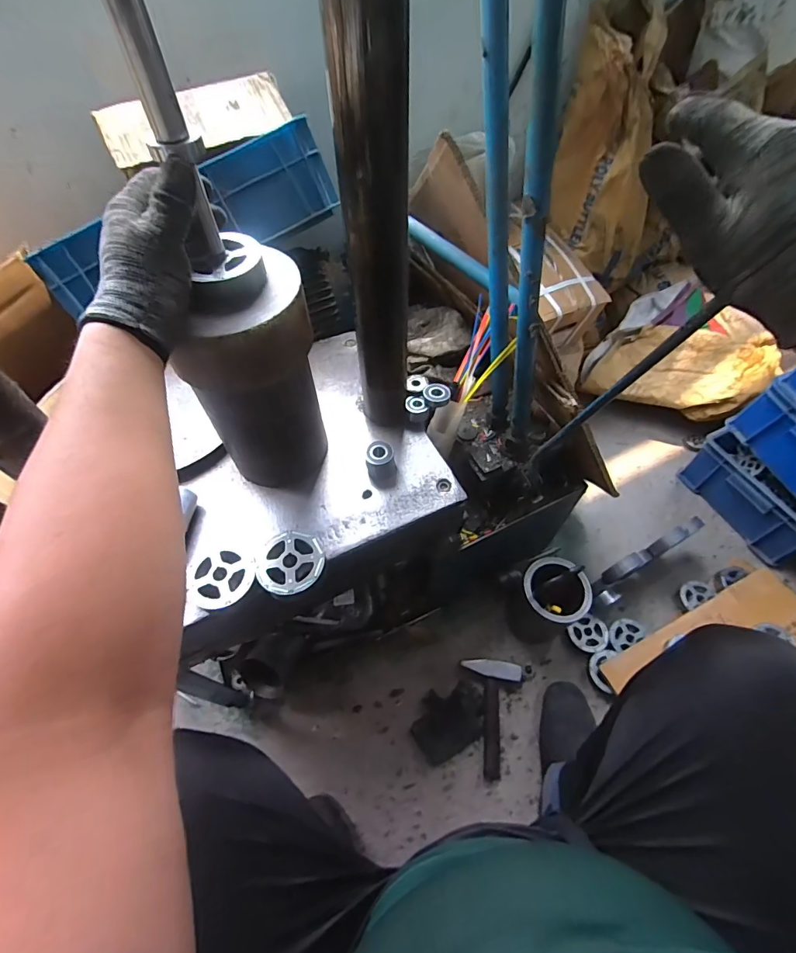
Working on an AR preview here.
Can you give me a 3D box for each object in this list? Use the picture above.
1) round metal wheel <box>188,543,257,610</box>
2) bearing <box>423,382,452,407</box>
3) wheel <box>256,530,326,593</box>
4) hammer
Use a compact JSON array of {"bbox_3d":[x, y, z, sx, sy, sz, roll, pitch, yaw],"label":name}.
[{"bbox_3d":[-0.198,0.110,0.491,0.070,0.012,0.078,-16,58,-10],"label":"round metal wheel"},{"bbox_3d":[0.057,-0.120,0.627,0.038,0.017,0.036,-1,57,0],"label":"bearing"},{"bbox_3d":[-0.125,0.099,0.502,0.075,0.017,0.078,0,57,1],"label":"wheel"},{"bbox_3d":[0.178,0.456,0.822,0.114,0.039,0.199,3,71,3],"label":"hammer"}]

